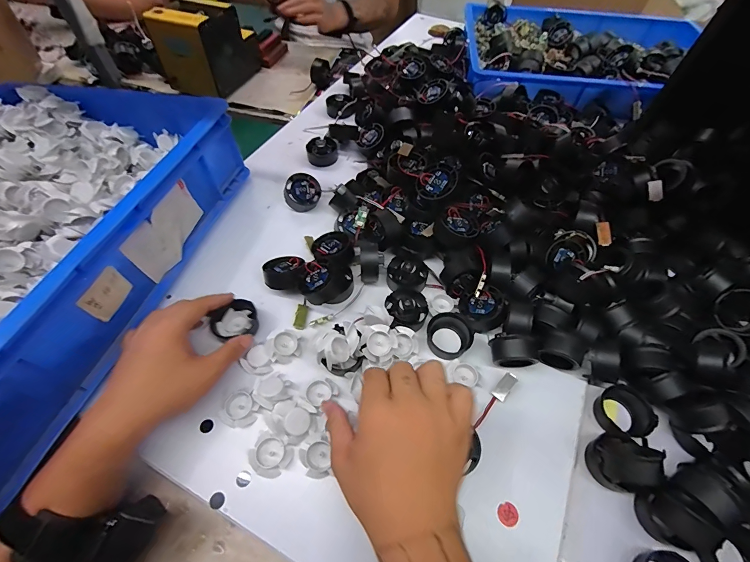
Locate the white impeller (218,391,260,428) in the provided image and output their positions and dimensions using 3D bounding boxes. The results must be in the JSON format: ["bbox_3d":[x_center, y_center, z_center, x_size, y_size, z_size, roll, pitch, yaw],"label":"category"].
[{"bbox_3d":[-0.145,0.139,0.375,0.036,0.012,0.035,-1,55,2],"label":"white impeller"}]

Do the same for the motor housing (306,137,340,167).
[{"bbox_3d":[-0.091,-0.228,0.617,0.054,0.031,0.054,-11,55,-5],"label":"motor housing"}]

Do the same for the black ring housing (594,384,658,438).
[{"bbox_3d":[0.275,0.144,0.390,0.046,0.032,0.056,-8,55,-3],"label":"black ring housing"}]

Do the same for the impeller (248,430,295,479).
[{"bbox_3d":[-0.105,0.174,0.350,0.041,0.009,0.035,27,60,20],"label":"impeller"}]

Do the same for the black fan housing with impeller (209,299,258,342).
[{"bbox_3d":[-0.167,0.048,0.416,0.052,0.018,0.043,-26,58,-15],"label":"black fan housing with impeller"}]

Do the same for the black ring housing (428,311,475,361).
[{"bbox_3d":[0.091,0.065,0.421,0.053,0.018,0.054,-1,55,2],"label":"black ring housing"}]

